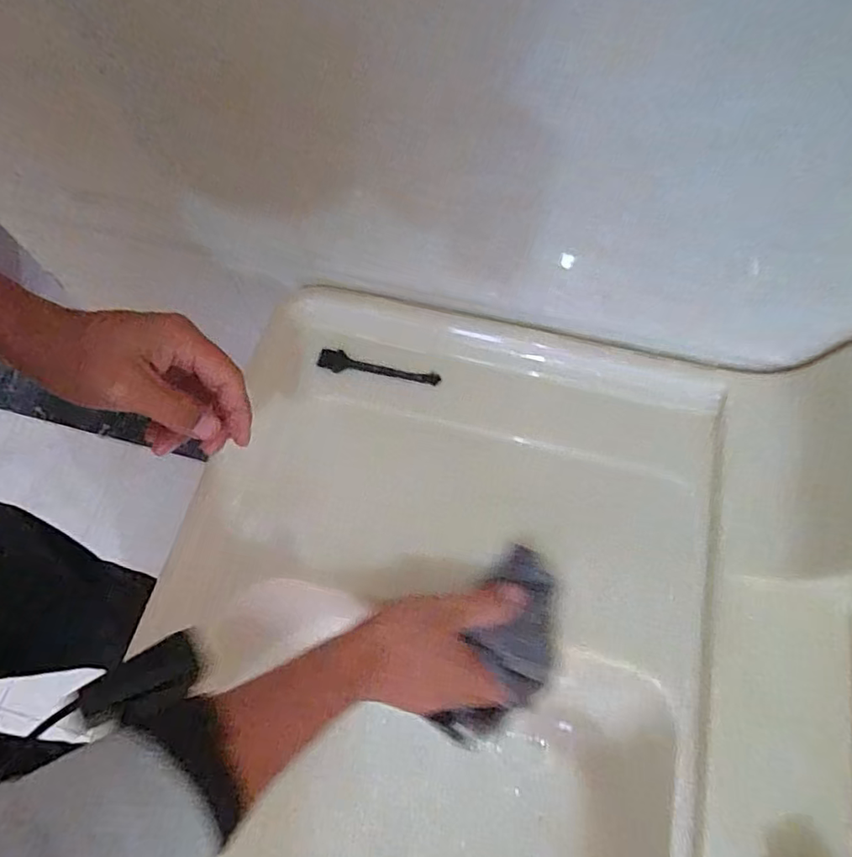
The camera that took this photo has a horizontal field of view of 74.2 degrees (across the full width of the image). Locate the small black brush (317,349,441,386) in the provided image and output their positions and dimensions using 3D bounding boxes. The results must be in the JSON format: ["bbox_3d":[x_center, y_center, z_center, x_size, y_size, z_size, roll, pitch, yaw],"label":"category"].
[{"bbox_3d":[-0.042,-0.054,0.510,0.111,0.006,0.017,10,68,5],"label":"small black brush"}]

